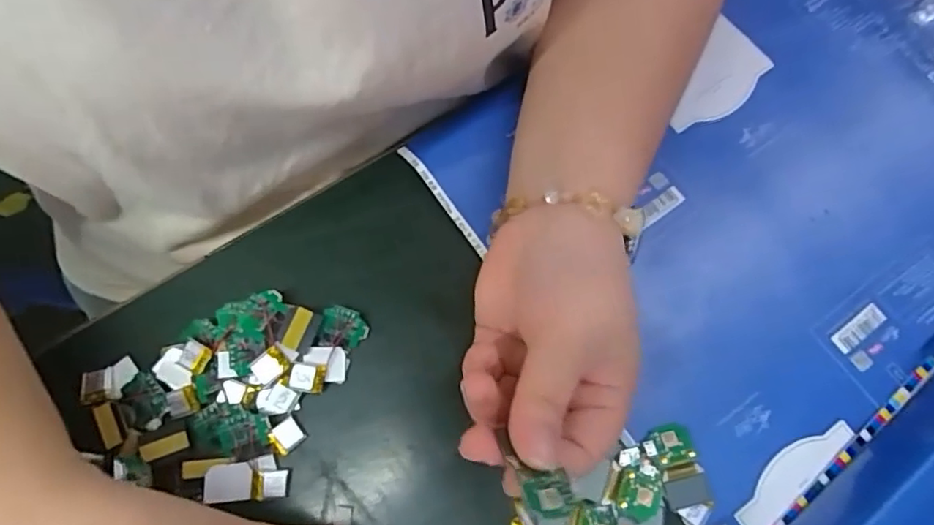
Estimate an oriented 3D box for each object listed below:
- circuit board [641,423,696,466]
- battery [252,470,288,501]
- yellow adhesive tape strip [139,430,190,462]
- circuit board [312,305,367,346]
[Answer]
[{"bbox_3d":[0.099,0.090,0.287,0.023,0.005,0.017,-11,75,-3],"label":"circuit board"},{"bbox_3d":[-0.099,0.111,0.290,0.016,0.005,0.013,-1,75,0],"label":"battery"},{"bbox_3d":[-0.153,0.093,0.293,0.022,0.004,0.009,-17,75,-23],"label":"yellow adhesive tape strip"},{"bbox_3d":[-0.066,0.034,0.308,0.027,0.004,0.021,5,93,-15],"label":"circuit board"}]

